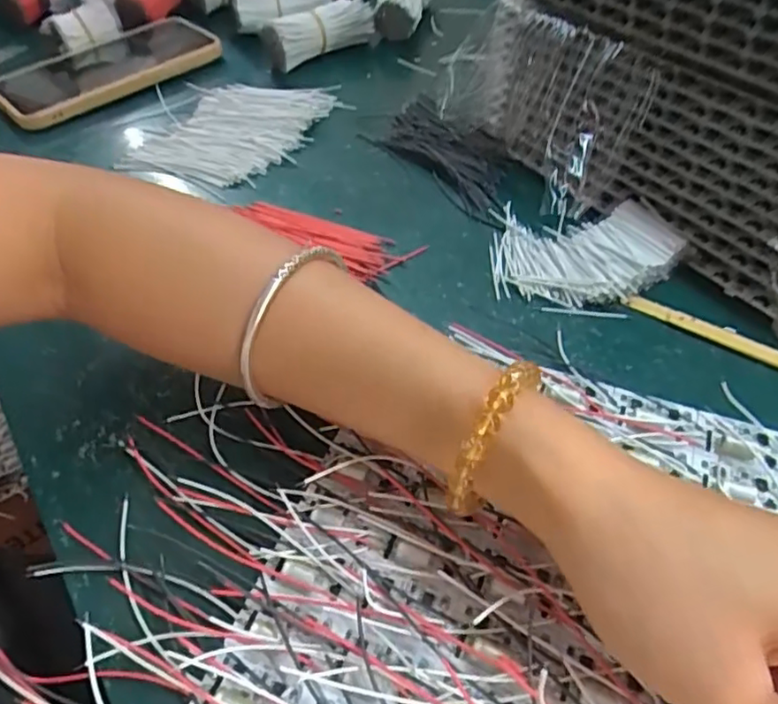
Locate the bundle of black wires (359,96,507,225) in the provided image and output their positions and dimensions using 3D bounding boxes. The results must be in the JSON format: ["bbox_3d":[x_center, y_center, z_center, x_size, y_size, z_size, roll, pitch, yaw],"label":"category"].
[{"bbox_3d":[0.036,-0.128,0.396,0.049,0.015,0.115,-28,54,-20],"label":"bundle of black wires"}]

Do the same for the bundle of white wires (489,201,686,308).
[{"bbox_3d":[0.101,-0.054,0.328,0.091,0.014,0.071,7,50,9],"label":"bundle of white wires"}]

